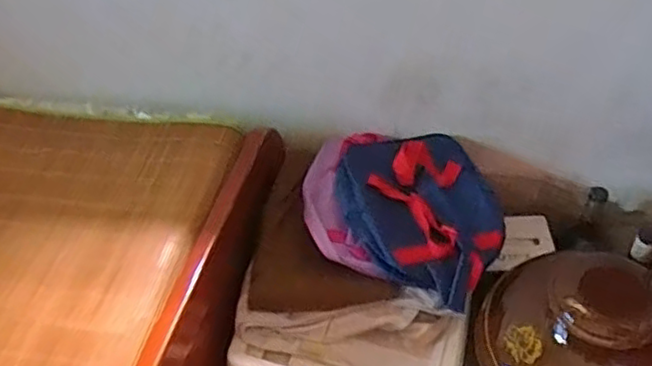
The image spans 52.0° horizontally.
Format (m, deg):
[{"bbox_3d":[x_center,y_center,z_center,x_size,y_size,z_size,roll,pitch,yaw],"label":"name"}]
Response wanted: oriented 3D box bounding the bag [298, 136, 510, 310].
[{"bbox_3d":[0.133,0.030,1.166,0.350,0.086,0.299,15,49,20],"label":"bag"}]

